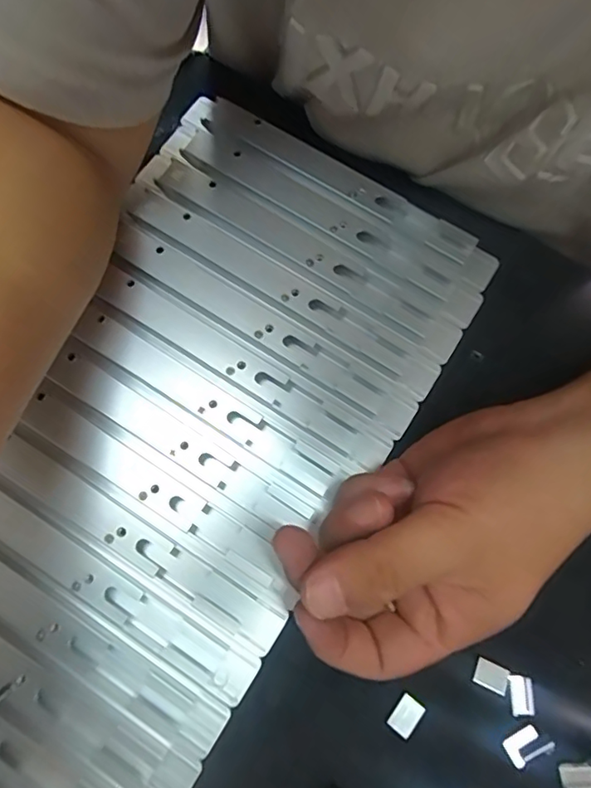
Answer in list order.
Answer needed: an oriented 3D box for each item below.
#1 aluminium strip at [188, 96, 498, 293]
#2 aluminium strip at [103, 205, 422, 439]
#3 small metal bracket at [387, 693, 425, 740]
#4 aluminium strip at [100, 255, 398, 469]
[{"bbox_3d":[0.026,-0.130,0.328,0.215,0.012,0.023,33,76,8],"label":"aluminium strip"},{"bbox_3d":[-0.020,-0.041,0.303,0.195,0.013,0.027,33,76,8],"label":"aluminium strip"},{"bbox_3d":[0.053,0.153,0.256,0.011,0.004,0.017,35,77,8],"label":"small metal bracket"},{"bbox_3d":[-0.029,-0.018,0.291,0.179,0.004,0.025,33,76,8],"label":"aluminium strip"}]

